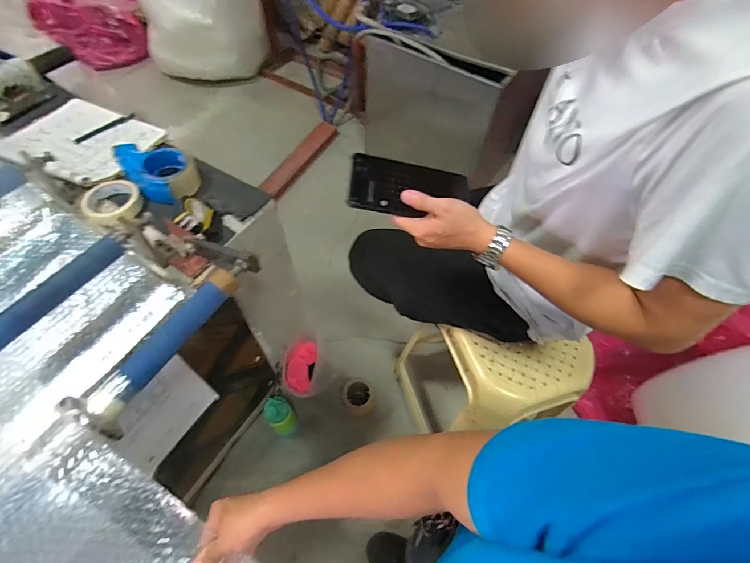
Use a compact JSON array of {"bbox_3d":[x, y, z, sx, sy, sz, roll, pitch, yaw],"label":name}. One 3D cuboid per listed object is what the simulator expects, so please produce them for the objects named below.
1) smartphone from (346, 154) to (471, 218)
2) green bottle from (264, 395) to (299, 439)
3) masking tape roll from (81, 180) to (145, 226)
[{"bbox_3d":[0.048,-0.123,0.523,0.163,0.011,0.072,10,85,-9],"label":"smartphone"},{"bbox_3d":[-0.276,0.402,1.145,0.078,0.180,0.092,-31,63,-20],"label":"green bottle"},{"bbox_3d":[-0.494,-0.148,0.729,0.099,0.035,0.099,1,57,-1],"label":"masking tape roll"}]

